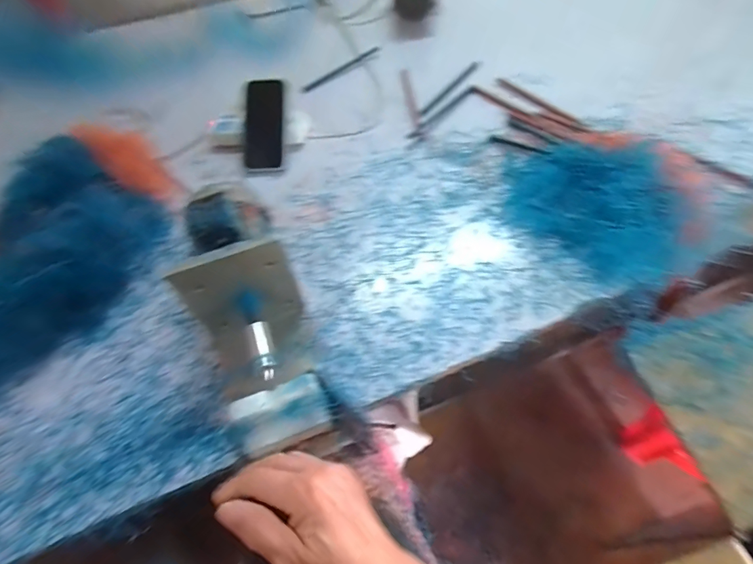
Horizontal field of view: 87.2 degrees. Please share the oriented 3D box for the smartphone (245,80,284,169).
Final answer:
[{"bbox_3d":[-0.197,-0.275,0.697,0.011,0.145,0.078,23,26,32],"label":"smartphone"}]

